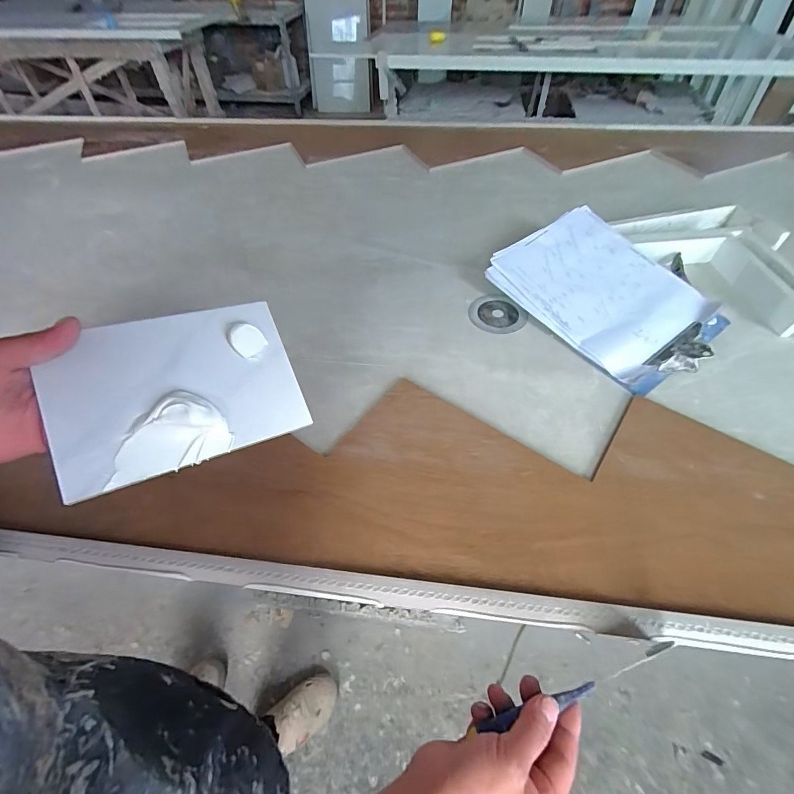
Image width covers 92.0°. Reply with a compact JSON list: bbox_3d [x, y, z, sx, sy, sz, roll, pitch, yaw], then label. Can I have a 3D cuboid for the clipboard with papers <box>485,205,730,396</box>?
[{"bbox_3d":[0.336,-0.172,0.616,0.234,0.069,0.334,-34,60,-18],"label":"clipboard with papers"}]

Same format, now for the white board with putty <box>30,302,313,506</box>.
[{"bbox_3d":[-0.183,-0.011,0.327,0.185,0.016,0.137,-17,76,-28],"label":"white board with putty"}]

